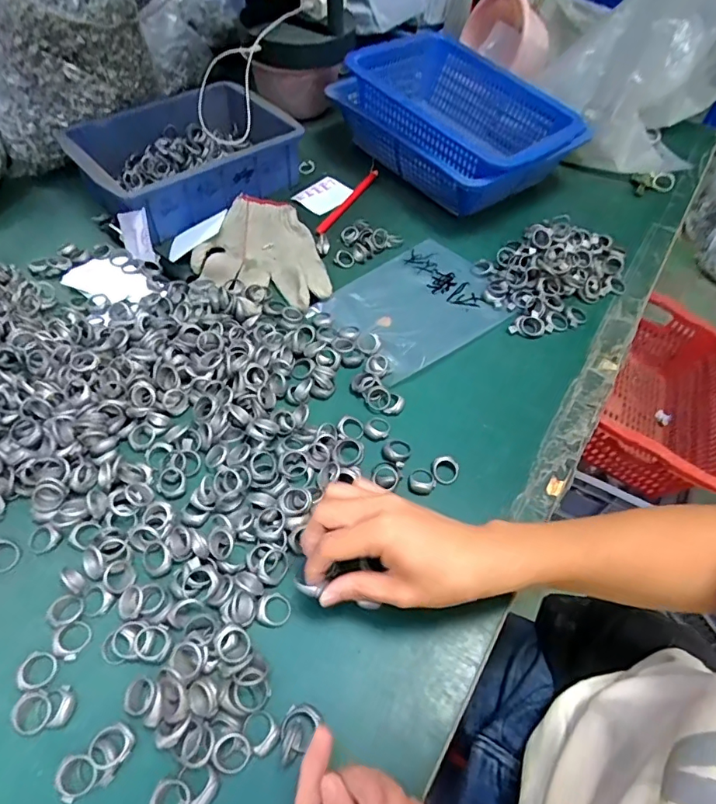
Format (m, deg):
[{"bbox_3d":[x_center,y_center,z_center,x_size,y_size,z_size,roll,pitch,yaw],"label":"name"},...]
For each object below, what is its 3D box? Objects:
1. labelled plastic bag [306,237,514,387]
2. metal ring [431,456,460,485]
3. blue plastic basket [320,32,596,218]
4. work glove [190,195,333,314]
[{"bbox_3d":[0.061,-0.107,0.532,0.188,0.012,0.147,-31,58,-28],"label":"labelled plastic bag"},{"bbox_3d":[0.072,0.055,0.412,0.022,0.005,0.023,2,54,-2],"label":"metal ring"},{"bbox_3d":[0.123,-0.386,0.661,0.201,0.103,0.335,-35,64,-25],"label":"blue plastic basket"},{"bbox_3d":[-0.113,-0.173,0.556,0.132,0.016,0.193,-11,56,-11],"label":"work glove"}]

